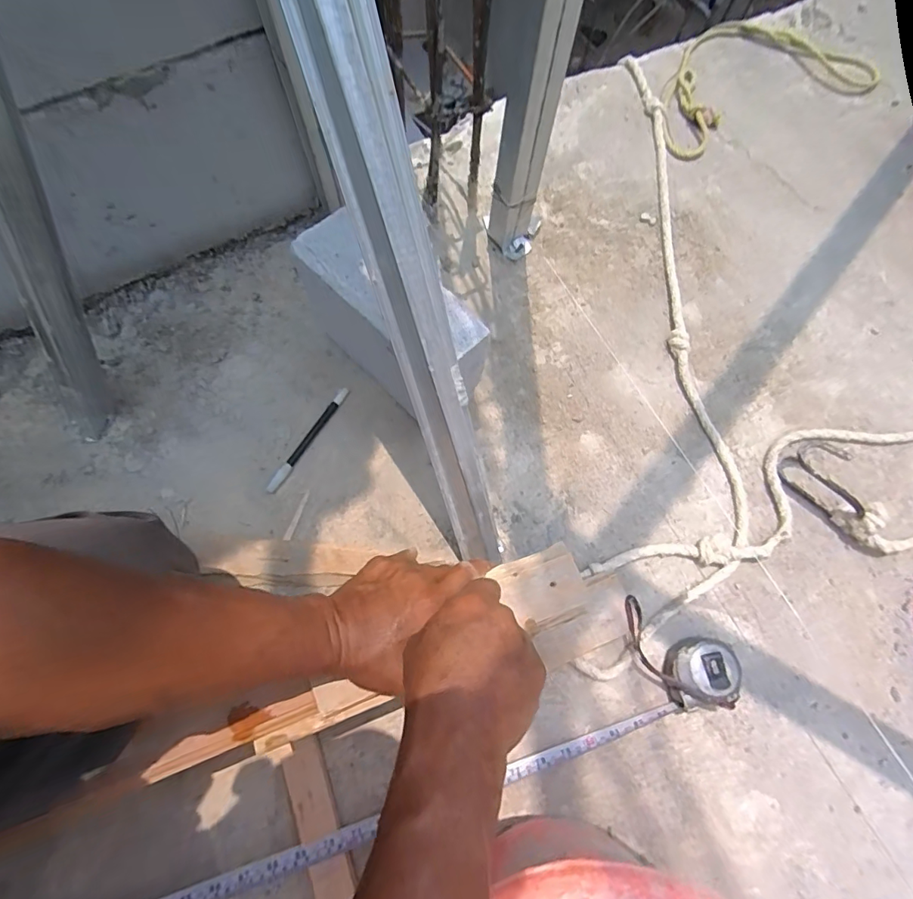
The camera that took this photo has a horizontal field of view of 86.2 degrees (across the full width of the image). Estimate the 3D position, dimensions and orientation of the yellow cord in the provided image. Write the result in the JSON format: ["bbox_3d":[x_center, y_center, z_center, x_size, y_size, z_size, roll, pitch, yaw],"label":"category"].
[{"bbox_3d":[0.453,-0.588,0.758,0.403,0.021,0.207,-24,75,-9],"label":"yellow cord"}]

